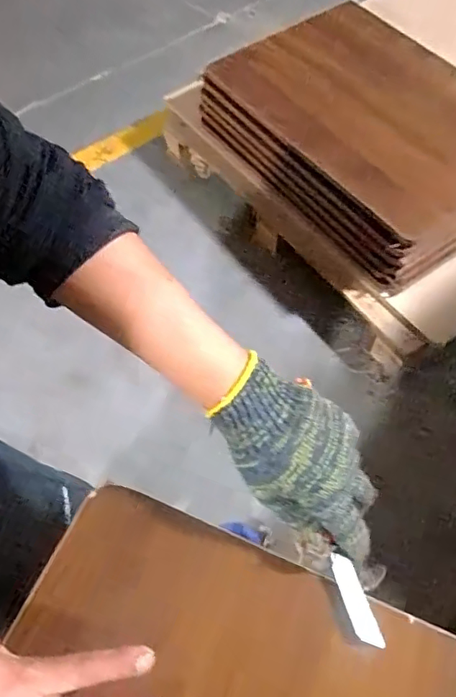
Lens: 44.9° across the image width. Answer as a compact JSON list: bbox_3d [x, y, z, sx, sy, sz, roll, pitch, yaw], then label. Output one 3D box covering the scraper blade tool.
[{"bbox_3d":[0.089,0.176,0.385,0.019,0.004,0.061,-4,54,-27],"label":"scraper blade tool"}]

